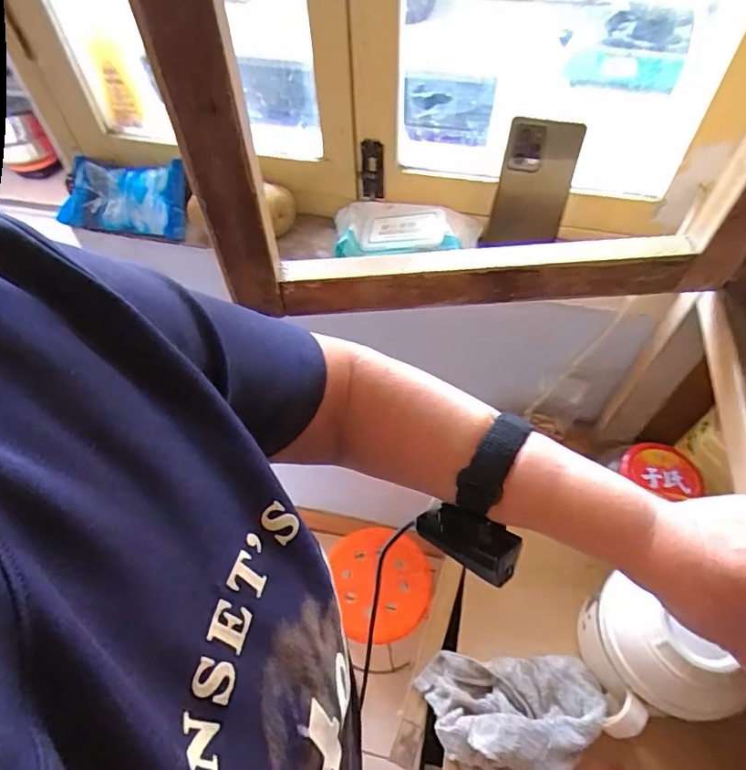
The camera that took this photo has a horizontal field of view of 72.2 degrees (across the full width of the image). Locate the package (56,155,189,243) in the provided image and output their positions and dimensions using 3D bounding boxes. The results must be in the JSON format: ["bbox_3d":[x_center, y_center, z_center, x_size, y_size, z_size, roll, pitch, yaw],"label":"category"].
[{"bbox_3d":[-0.319,-0.238,0.649,0.171,0.026,0.097,7,90,9],"label":"package"}]

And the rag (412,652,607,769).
[{"bbox_3d":[0.140,0.342,0.521,0.172,0.072,0.116,2,55,3],"label":"rag"}]

